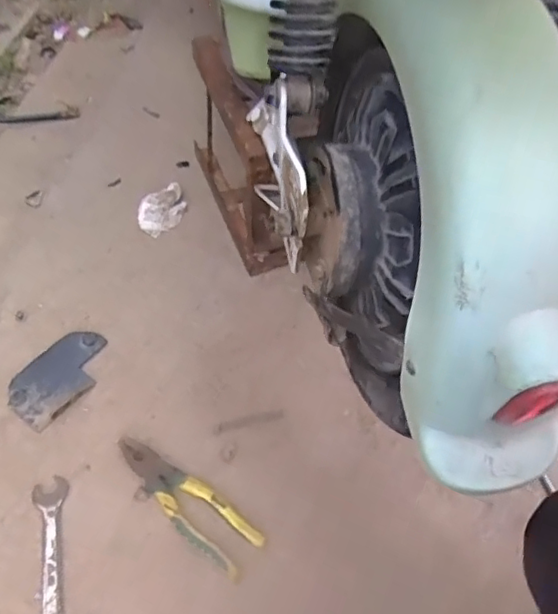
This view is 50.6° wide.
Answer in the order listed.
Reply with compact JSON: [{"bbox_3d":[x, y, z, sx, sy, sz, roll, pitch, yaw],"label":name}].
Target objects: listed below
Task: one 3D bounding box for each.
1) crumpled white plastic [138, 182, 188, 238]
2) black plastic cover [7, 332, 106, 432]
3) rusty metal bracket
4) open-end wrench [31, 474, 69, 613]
[{"bbox_3d":[-0.177,-0.152,0.905,0.085,0.029,0.059,-34,64,-26],"label":"crumpled white plastic"},{"bbox_3d":[-0.270,0.083,0.731,0.078,0.012,0.132,35,58,19],"label":"black plastic cover"},{"bbox_3d":[-0.062,-0.216,0.831,0.044,0.239,0.278,-14,56,-15],"label":"rusty metal bracket"},{"bbox_3d":[-0.234,0.268,0.602,0.036,0.009,0.190,-7,55,-11],"label":"open-end wrench"}]

